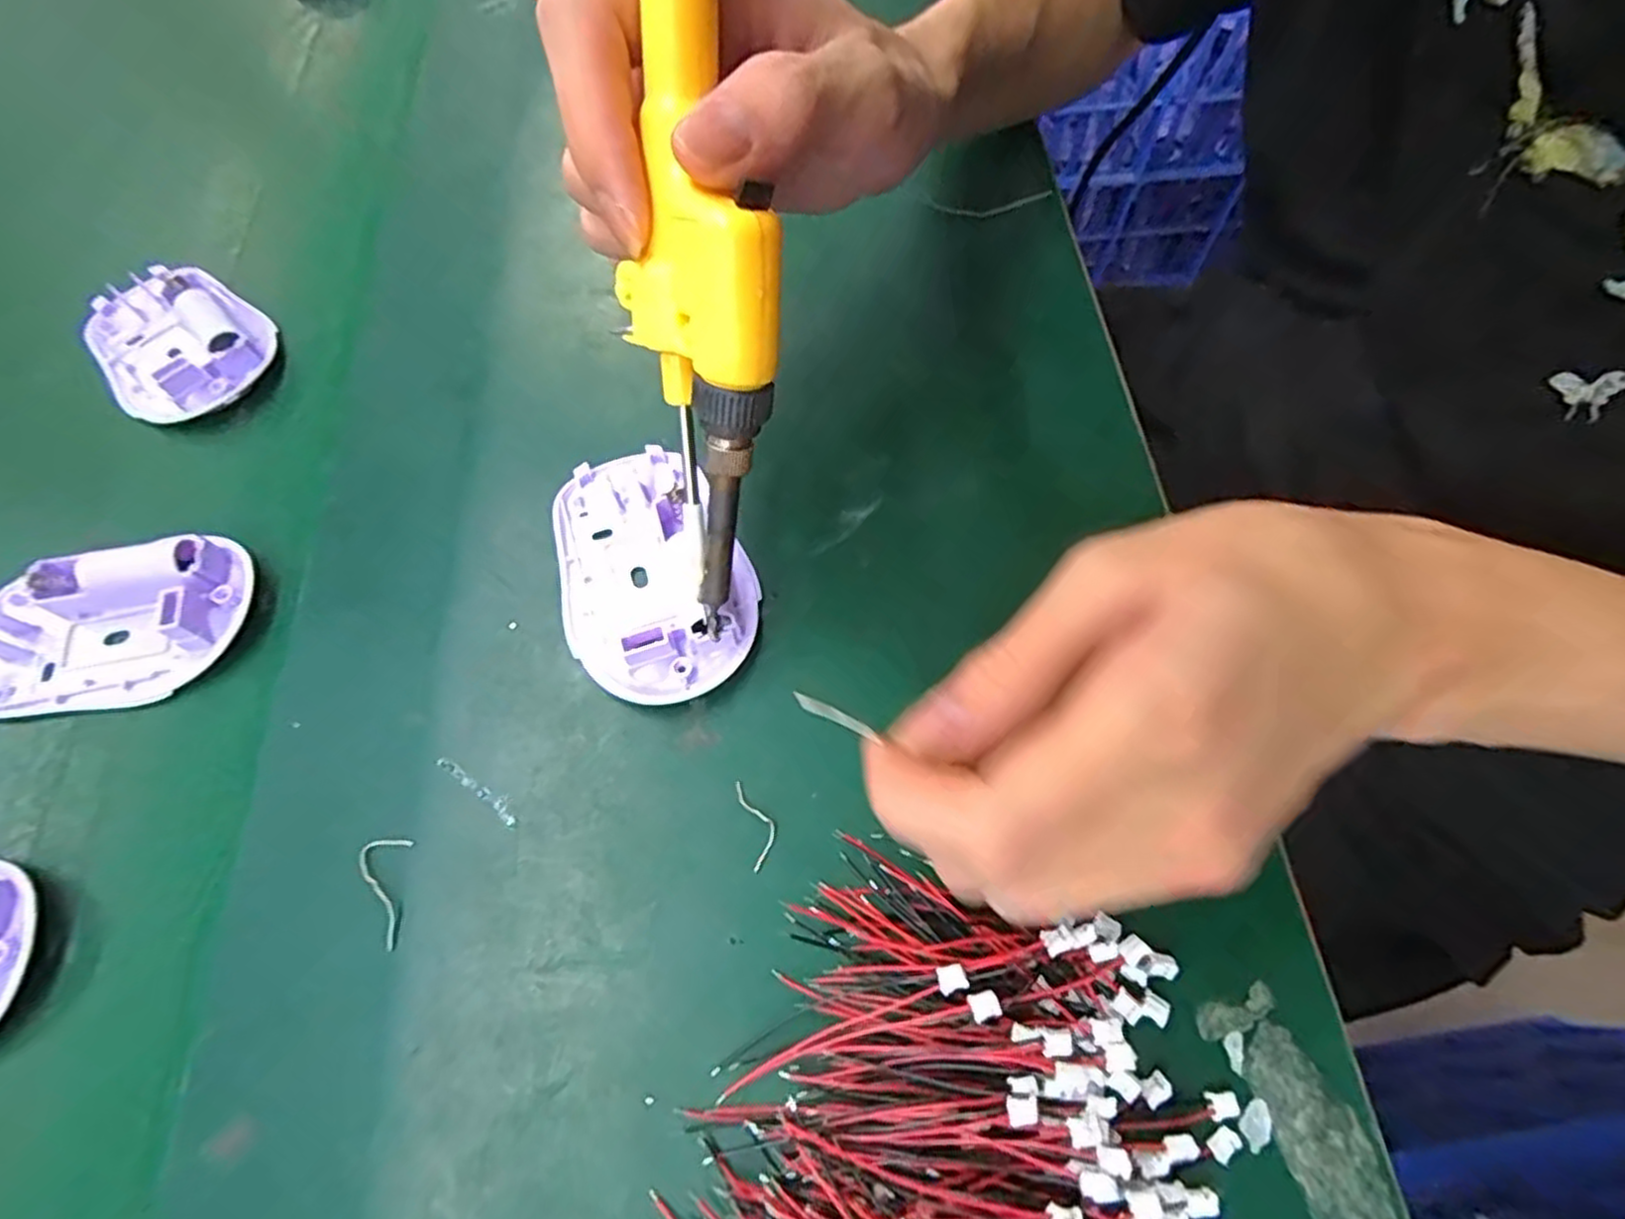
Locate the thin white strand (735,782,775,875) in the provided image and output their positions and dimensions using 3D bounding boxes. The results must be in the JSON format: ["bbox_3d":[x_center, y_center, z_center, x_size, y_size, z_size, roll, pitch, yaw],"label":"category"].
[{"bbox_3d":[-0.016,0.063,0.222,0.008,0.004,0.026,-17,69,3],"label":"thin white strand"}]

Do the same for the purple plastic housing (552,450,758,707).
[{"bbox_3d":[-0.054,-0.015,0.251,0.060,0.018,0.094,-17,64,-7],"label":"purple plastic housing"}]

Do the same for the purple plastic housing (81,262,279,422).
[{"bbox_3d":[-0.265,-0.113,0.310,0.087,0.018,0.062,34,68,17],"label":"purple plastic housing"}]

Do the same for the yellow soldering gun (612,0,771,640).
[{"bbox_3d":[-0.028,-0.104,0.166,0.036,0.232,0.029,2,25,2],"label":"yellow soldering gun"}]

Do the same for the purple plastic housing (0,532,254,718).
[{"bbox_3d":[-0.236,0.005,0.246,0.088,0.017,0.052,-13,63,-5],"label":"purple plastic housing"}]

